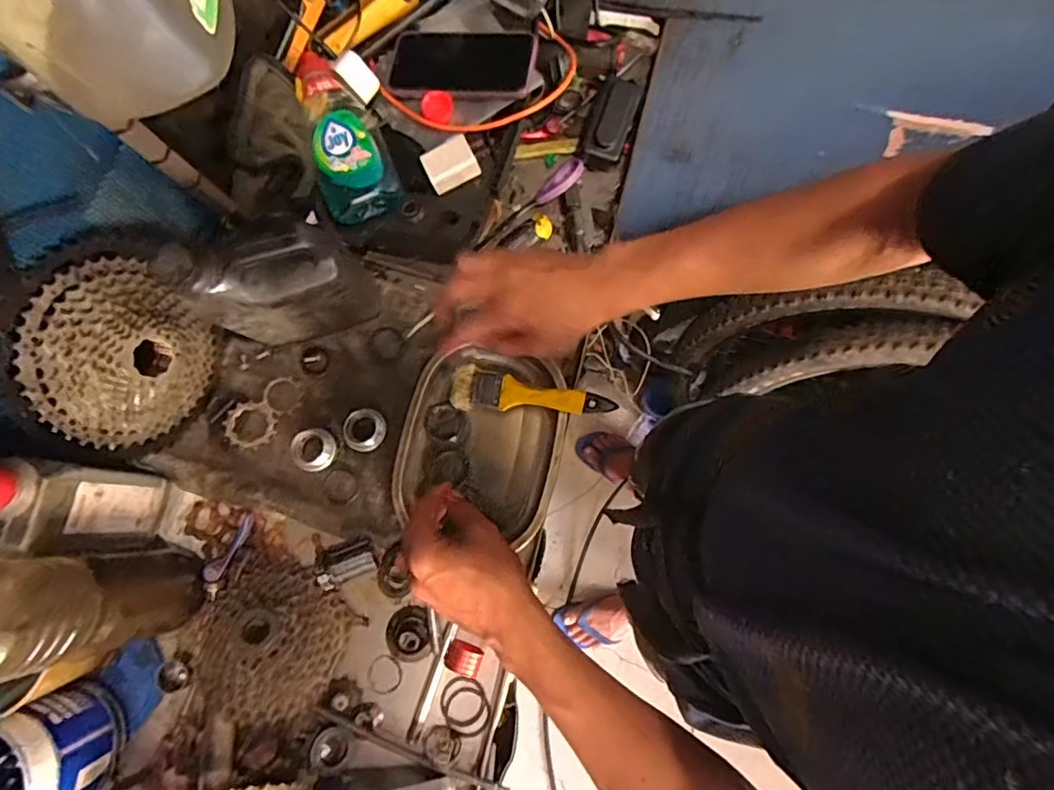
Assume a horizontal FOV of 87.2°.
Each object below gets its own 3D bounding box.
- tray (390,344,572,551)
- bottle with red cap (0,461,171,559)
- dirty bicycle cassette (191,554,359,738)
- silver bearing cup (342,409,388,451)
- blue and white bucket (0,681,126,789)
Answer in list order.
[{"bbox_3d":[-0.045,0.045,0.565,0.159,0.042,0.178,14,78,2],"label":"tray"},{"bbox_3d":[-0.379,0.094,0.471,0.046,0.177,0.064,5,78,0],"label":"bottle with red cap"},{"bbox_3d":[-0.244,0.234,0.504,0.135,0.059,0.144,0,78,-1],"label":"dirty bicycle cassette"},{"bbox_3d":[-0.167,0.036,0.571,0.039,0.020,0.043,34,79,6],"label":"silver bearing cup"},{"bbox_3d":[-0.414,0.308,0.453,0.110,0.084,0.094,-27,79,-6],"label":"blue and white bucket"}]

